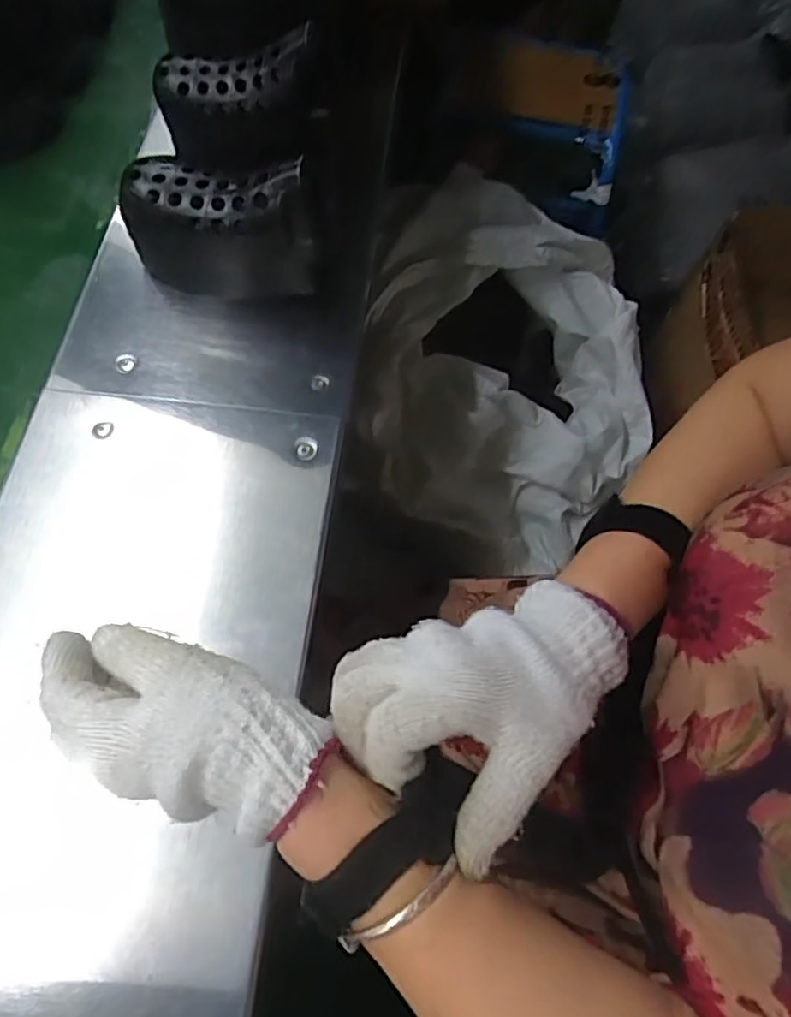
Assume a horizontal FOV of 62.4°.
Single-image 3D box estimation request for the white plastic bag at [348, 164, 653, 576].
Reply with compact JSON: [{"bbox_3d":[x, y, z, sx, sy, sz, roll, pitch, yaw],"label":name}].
[{"bbox_3d":[0.168,-0.191,0.897,0.372,0.240,0.497,24,65,9],"label":"white plastic bag"}]

